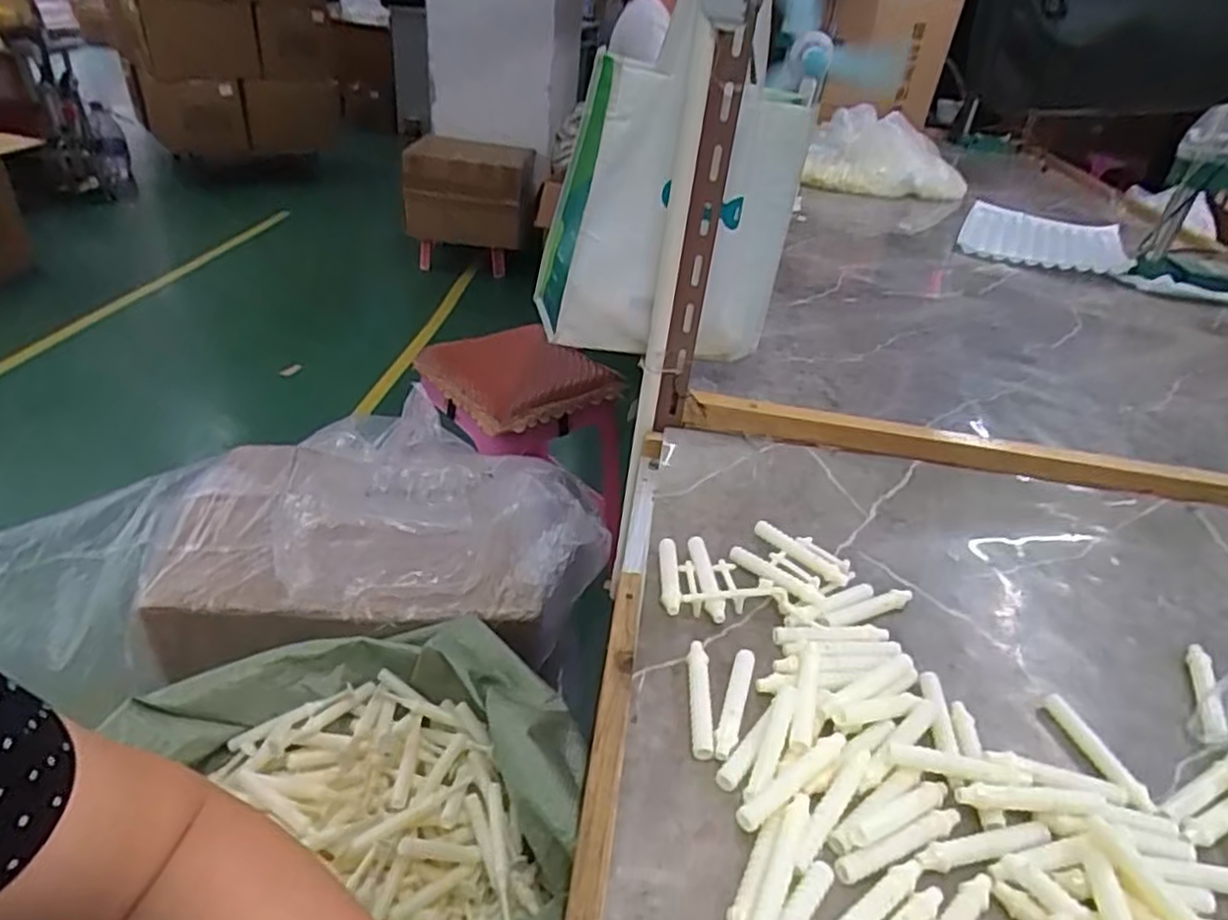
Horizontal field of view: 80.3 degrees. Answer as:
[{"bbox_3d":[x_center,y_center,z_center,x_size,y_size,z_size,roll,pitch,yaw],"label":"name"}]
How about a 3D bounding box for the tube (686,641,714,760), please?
[{"bbox_3d":[0.062,0.172,0.525,0.015,0.010,0.095,5,35,-1],"label":"tube"}]

